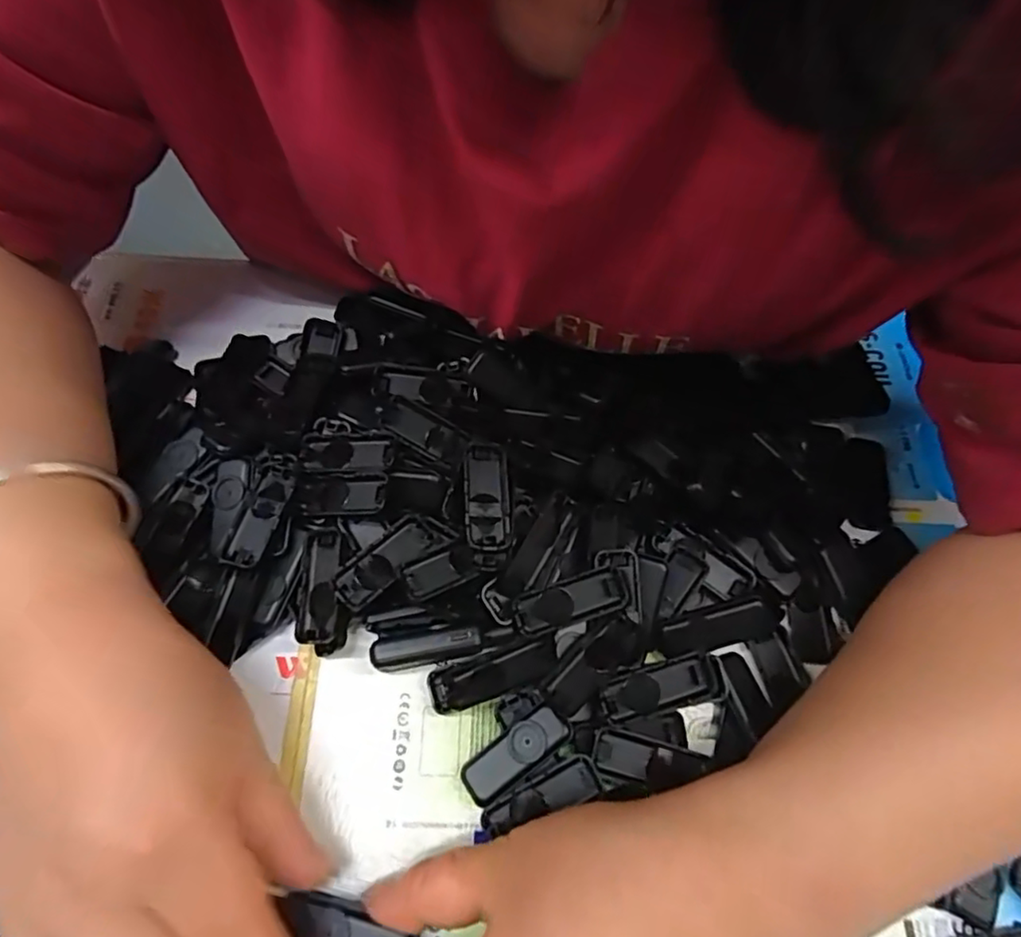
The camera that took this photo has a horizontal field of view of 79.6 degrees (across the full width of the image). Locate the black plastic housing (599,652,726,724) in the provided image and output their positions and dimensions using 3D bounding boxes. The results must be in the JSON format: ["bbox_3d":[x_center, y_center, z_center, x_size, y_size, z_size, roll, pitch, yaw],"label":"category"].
[{"bbox_3d":[0.060,0.088,0.247,0.050,0.011,0.019,-10,66,-7],"label":"black plastic housing"}]

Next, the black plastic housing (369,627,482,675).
[{"bbox_3d":[-0.034,0.074,0.251,0.043,0.015,0.013,-4,65,-5],"label":"black plastic housing"}]

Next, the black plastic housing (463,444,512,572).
[{"bbox_3d":[-0.010,0.017,0.259,0.018,0.016,0.053,-2,65,-4],"label":"black plastic housing"}]

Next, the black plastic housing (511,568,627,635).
[{"bbox_3d":[0.024,0.055,0.252,0.046,0.004,0.016,-15,66,-9],"label":"black plastic housing"}]

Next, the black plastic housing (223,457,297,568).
[{"bbox_3d":[-0.105,0.019,0.261,0.015,0.005,0.047,13,65,4],"label":"black plastic housing"}]

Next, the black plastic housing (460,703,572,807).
[{"bbox_3d":[0.002,0.110,0.237,0.044,0.011,0.017,-33,70,-16],"label":"black plastic housing"}]

